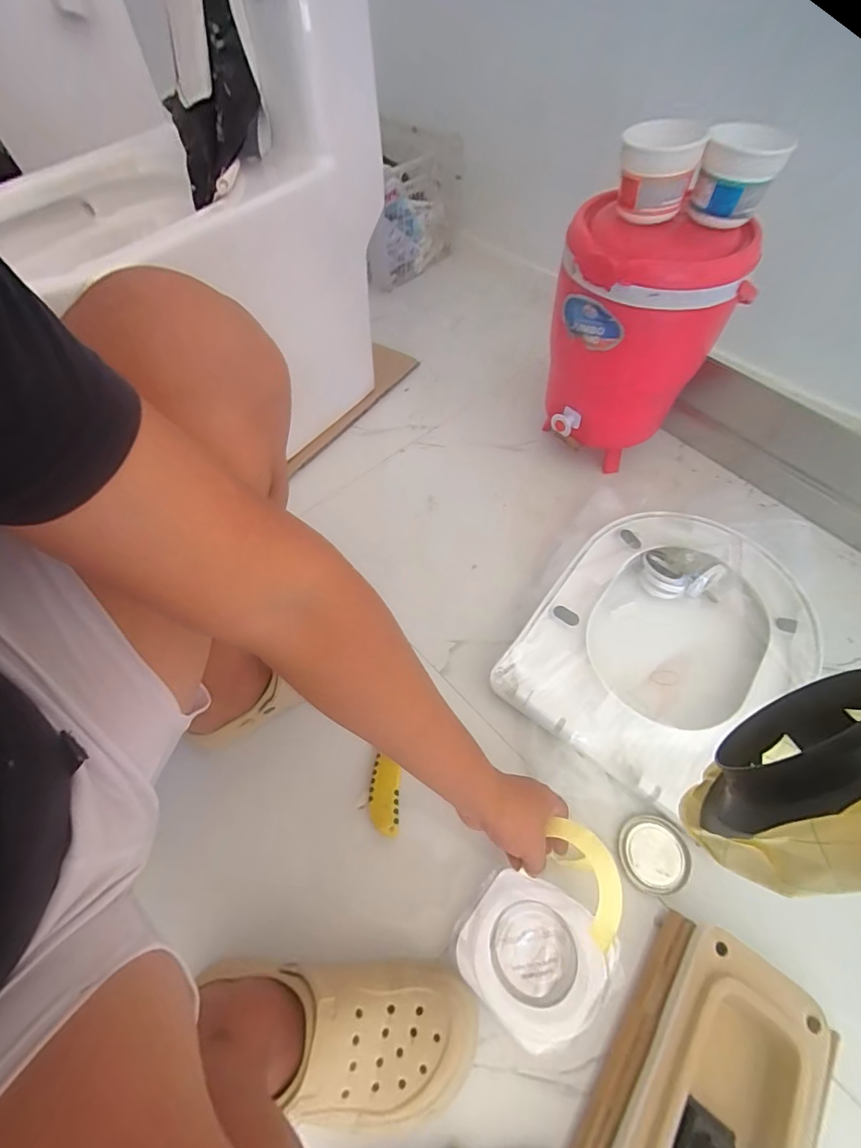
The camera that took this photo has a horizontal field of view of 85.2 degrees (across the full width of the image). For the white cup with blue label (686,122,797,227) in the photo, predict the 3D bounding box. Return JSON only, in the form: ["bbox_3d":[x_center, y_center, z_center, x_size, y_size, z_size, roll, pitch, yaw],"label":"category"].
[{"bbox_3d":[0.335,-0.434,0.516,0.081,0.080,0.069,22,63,15],"label":"white cup with blue label"}]

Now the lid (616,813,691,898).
[{"bbox_3d":[0.255,0.317,0.531,0.073,0.007,0.077,-2,59,3],"label":"lid"}]

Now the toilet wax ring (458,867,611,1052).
[{"bbox_3d":[0.103,0.384,0.476,0.130,0.048,0.121,35,67,21],"label":"toilet wax ring"}]

